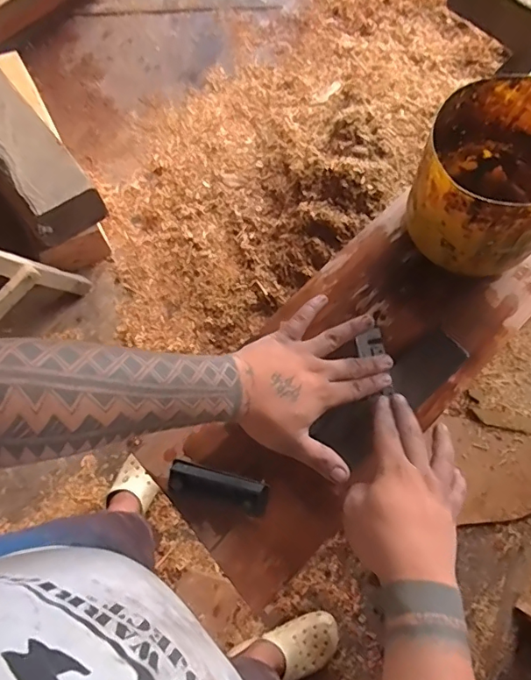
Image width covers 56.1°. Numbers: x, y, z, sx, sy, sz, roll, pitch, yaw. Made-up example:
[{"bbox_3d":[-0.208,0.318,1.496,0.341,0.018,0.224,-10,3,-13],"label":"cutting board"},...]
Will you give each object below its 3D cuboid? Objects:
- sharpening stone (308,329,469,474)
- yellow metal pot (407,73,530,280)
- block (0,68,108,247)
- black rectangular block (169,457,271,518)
[{"bbox_3d":[0.147,0.063,0.566,0.191,0.022,0.059,-38,77,-10],"label":"sharpening stone"},{"bbox_3d":[0.252,-0.177,0.562,0.164,0.147,0.177,1,72,-2],"label":"yellow metal pot"},{"bbox_3d":[-0.783,-0.623,1.441,0.213,0.172,0.798,-37,77,-13],"label":"block"},{"bbox_3d":[-0.050,0.157,0.529,0.107,0.028,0.034,13,72,2],"label":"black rectangular block"}]

